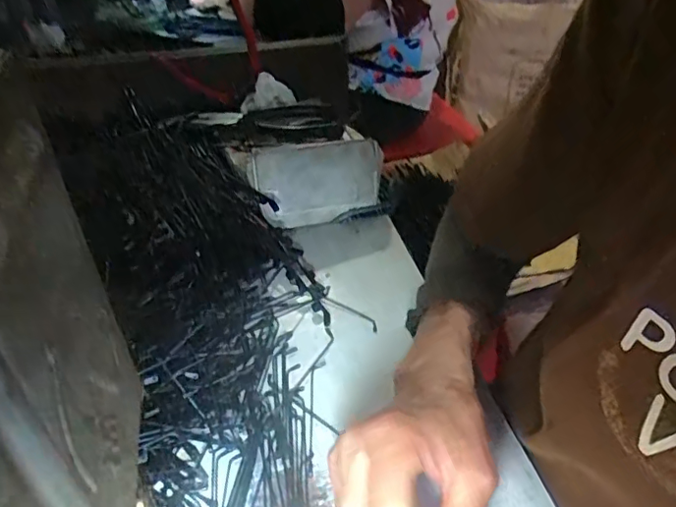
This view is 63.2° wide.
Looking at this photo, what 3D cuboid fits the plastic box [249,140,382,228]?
[{"bbox_3d":[-0.018,-0.069,0.523,0.120,0.078,0.030,-14,29,-14],"label":"plastic box"}]

